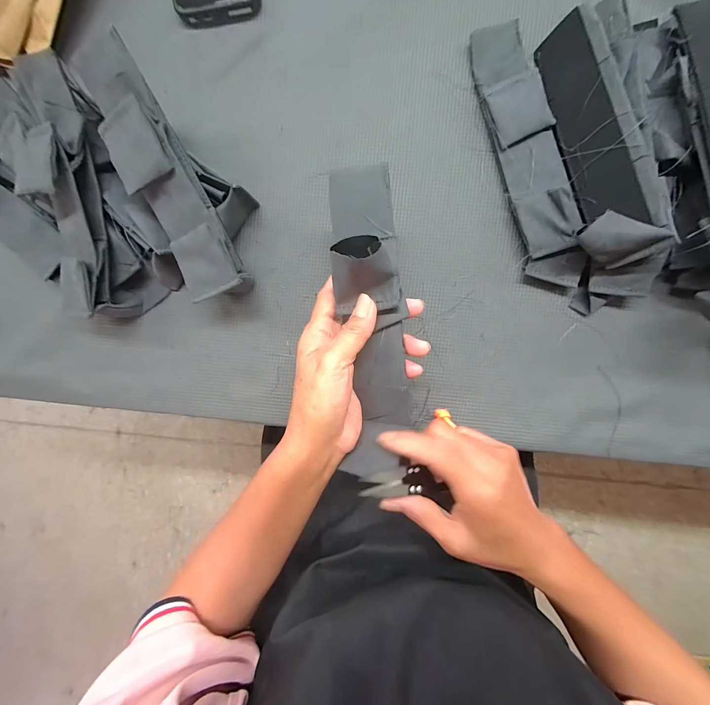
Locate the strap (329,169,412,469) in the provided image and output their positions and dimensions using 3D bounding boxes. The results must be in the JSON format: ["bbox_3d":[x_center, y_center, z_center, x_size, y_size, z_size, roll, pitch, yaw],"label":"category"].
[{"bbox_3d":[0.009,-0.026,0.224,0.049,0.044,0.212,-5,93,3],"label":"strap"}]

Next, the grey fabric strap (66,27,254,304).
[{"bbox_3d":[-0.152,-0.135,0.257,0.050,0.033,0.198,-25,93,5],"label":"grey fabric strap"}]

